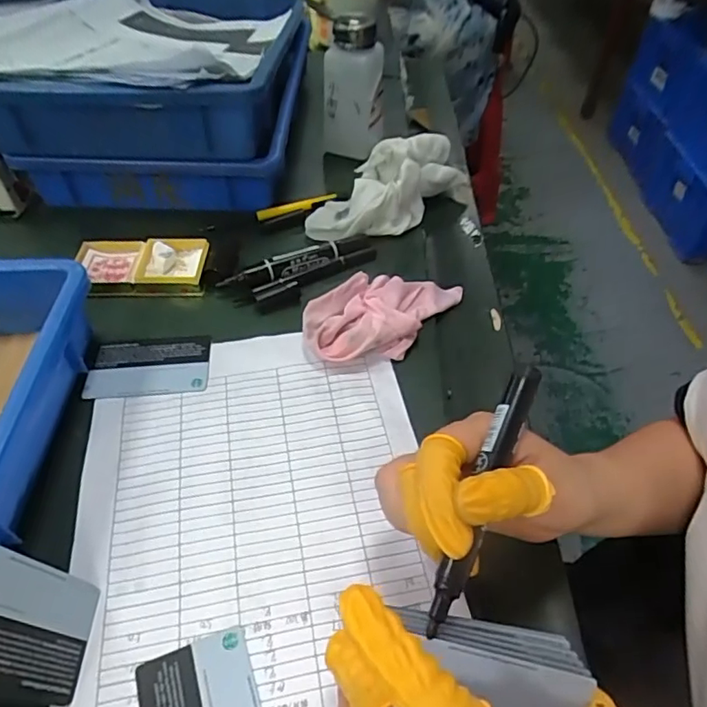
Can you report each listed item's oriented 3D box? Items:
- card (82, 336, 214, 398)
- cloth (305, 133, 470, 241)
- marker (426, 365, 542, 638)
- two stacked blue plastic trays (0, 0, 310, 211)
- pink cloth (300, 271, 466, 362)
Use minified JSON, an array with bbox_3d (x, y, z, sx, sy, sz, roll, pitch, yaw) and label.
[{"bbox_3d":[-0.149,0.008,0.392,0.084,0.004,0.050,-3,50,-5],"label":"card"},{"bbox_3d":[0.036,-0.162,0.505,0.175,0.059,0.072,-36,59,-28],"label":"cloth"},{"bbox_3d":[0.058,0.060,0.237,0.015,0.010,0.126,20,65,14],"label":"marker"},{"bbox_3d":[-0.167,-0.284,0.560,0.251,0.123,0.353,7,49,5],"label":"two stacked blue plastic trays"},{"bbox_3d":[0.028,-0.036,0.419,0.138,0.028,0.068,-36,59,-28],"label":"pink cloth"}]

